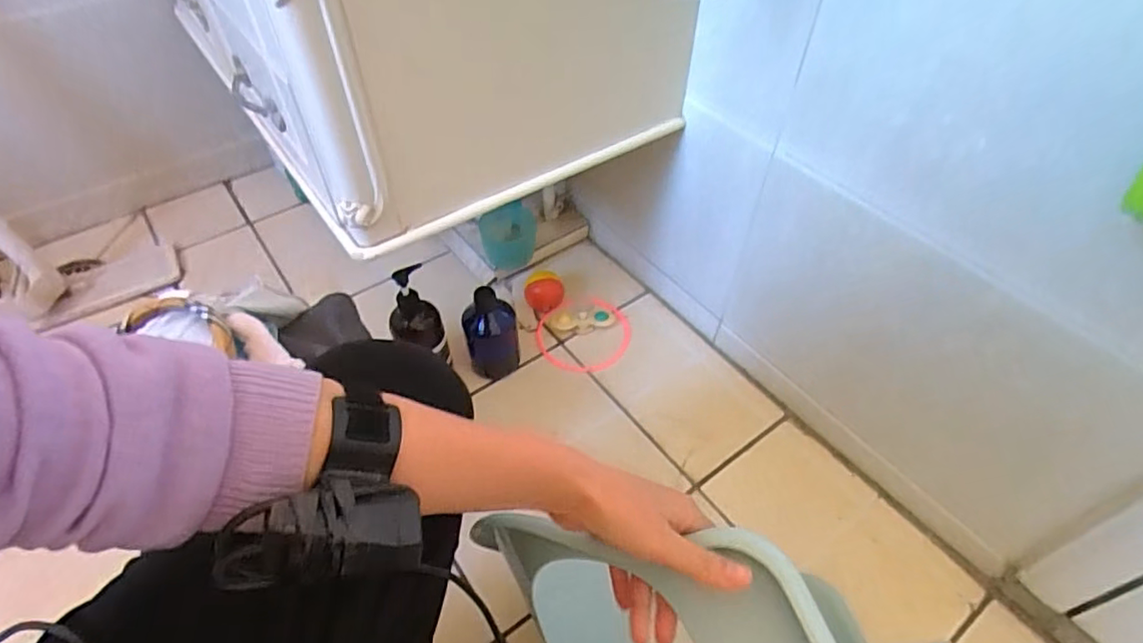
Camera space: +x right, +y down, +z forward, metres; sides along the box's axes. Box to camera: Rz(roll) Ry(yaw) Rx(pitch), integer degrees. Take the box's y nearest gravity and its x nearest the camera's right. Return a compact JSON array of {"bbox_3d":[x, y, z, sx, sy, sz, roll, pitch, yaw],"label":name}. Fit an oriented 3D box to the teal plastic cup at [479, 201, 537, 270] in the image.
[{"bbox_3d":[-0.104,-0.146,1.049,0.101,0.083,0.088,-24,53,-20],"label":"teal plastic cup"}]

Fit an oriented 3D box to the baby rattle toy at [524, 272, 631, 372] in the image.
[{"bbox_3d":[0.014,-0.009,0.996,0.155,0.059,0.188,-13,49,-11],"label":"baby rattle toy"}]

